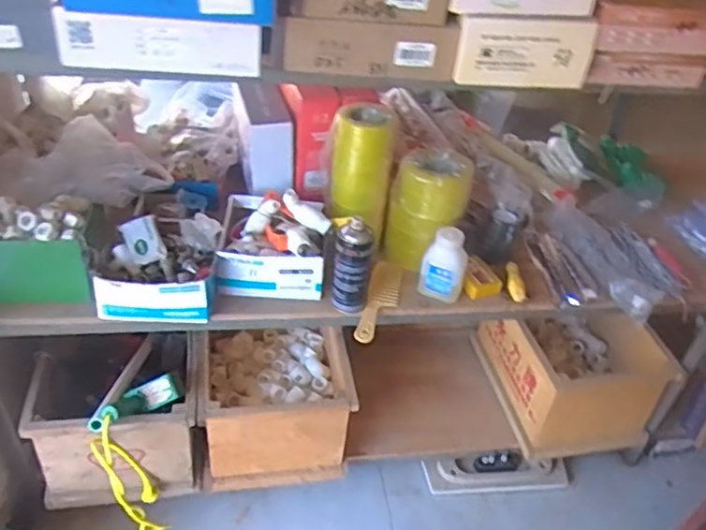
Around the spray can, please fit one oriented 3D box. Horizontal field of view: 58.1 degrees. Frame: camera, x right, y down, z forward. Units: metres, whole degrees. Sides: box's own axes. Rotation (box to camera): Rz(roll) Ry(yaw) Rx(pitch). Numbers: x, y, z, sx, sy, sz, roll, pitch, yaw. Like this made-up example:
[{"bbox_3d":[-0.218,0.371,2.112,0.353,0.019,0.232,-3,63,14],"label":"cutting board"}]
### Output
[{"bbox_3d":[0.000,0.003,1.147,0.065,0.179,0.060,3,40,-2],"label":"spray can"}]

